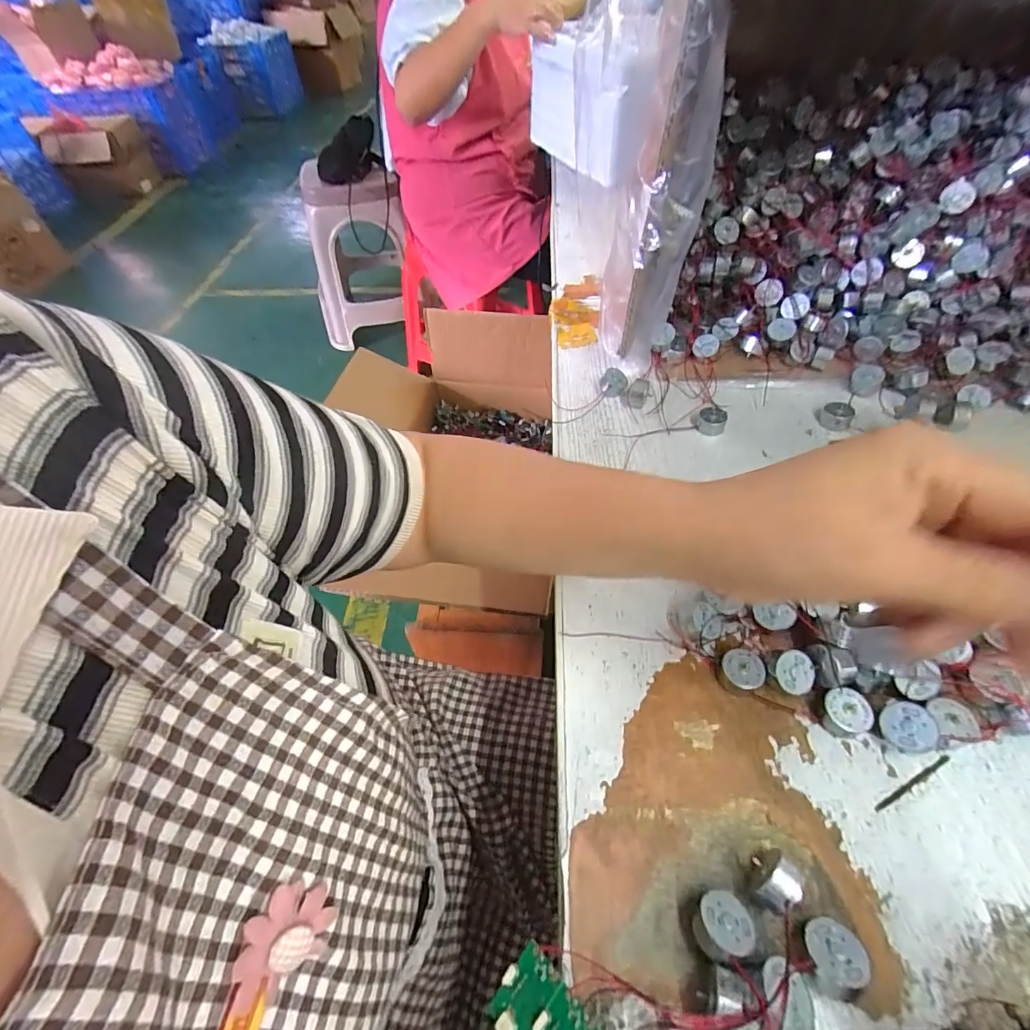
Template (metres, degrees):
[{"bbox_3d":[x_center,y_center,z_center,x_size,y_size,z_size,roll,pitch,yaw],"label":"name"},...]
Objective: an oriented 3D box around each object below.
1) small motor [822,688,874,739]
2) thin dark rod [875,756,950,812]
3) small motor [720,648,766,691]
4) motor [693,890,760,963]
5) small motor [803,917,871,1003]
[{"bbox_3d":[0.183,0.109,0.262,0.024,0.014,0.022,-3,52,3],"label":"small motor"},{"bbox_3d":[0.206,0.139,0.244,0.052,0.004,0.004,-24,54,-13],"label":"thin dark rod"},{"bbox_3d":[0.134,0.092,0.279,0.022,0.015,0.023,-3,52,3],"label":"small motor"},{"bbox_3d":[0.092,0.183,0.212,0.025,0.017,0.022,-12,52,-4],"label":"motor"},{"bbox_3d":[0.135,0.189,0.202,0.021,0.019,0.026,14,55,15],"label":"small motor"}]

